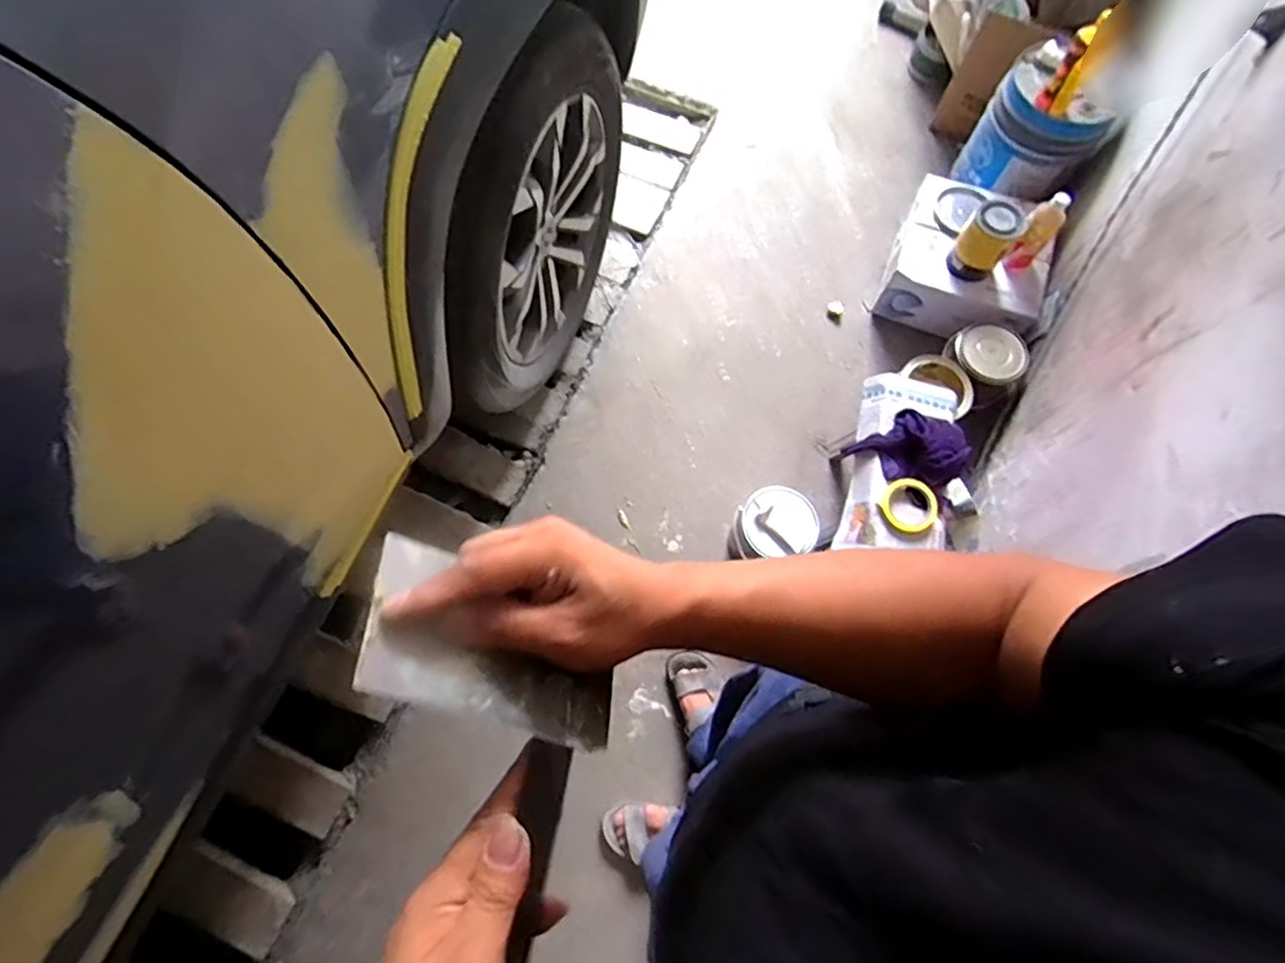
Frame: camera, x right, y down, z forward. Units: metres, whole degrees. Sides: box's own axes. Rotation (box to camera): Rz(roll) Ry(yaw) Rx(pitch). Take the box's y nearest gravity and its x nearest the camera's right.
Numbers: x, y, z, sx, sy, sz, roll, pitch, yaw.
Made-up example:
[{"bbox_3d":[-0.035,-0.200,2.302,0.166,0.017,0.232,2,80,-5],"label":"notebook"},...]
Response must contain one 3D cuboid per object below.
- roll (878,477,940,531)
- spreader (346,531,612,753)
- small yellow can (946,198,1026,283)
[{"bbox_3d":[0.490,0.043,1.146,0.096,0.030,0.101,1,71,-4],"label":"roll"},{"bbox_3d":[-0.071,0.081,0.308,0.130,0.008,0.073,25,49,-20],"label":"spreader"},{"bbox_3d":[0.751,-0.524,1.378,0.101,0.164,0.097,1,71,-4],"label":"small yellow can"}]

